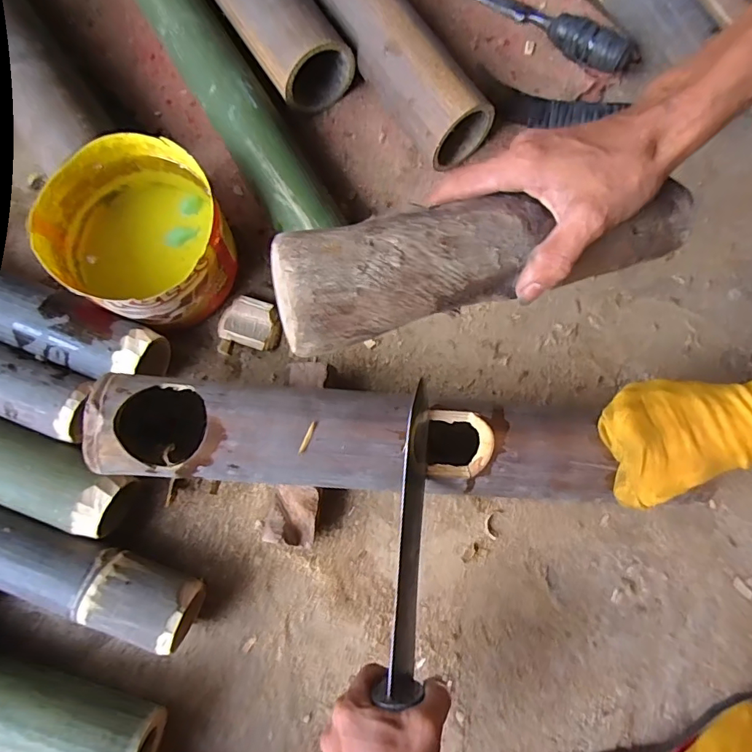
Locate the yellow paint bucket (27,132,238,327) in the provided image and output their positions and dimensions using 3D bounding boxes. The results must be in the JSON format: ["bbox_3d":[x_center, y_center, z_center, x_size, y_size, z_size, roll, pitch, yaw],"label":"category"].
[{"bbox_3d":[-0.213,-0.131,0.464,0.153,0.090,0.144,0,79,-1],"label":"yellow paint bucket"}]

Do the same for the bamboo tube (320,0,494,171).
[{"bbox_3d":[-0.052,-0.438,0.532,0.079,0.084,0.500,-33,82,-7],"label":"bamboo tube"}]

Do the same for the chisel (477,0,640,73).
[{"bbox_3d":[0.196,-0.402,0.553,0.208,0.038,0.044,31,80,4],"label":"chisel"}]

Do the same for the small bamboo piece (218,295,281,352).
[{"bbox_3d":[-0.125,-0.054,0.499,0.062,0.013,0.048,16,80,2],"label":"small bamboo piece"}]

